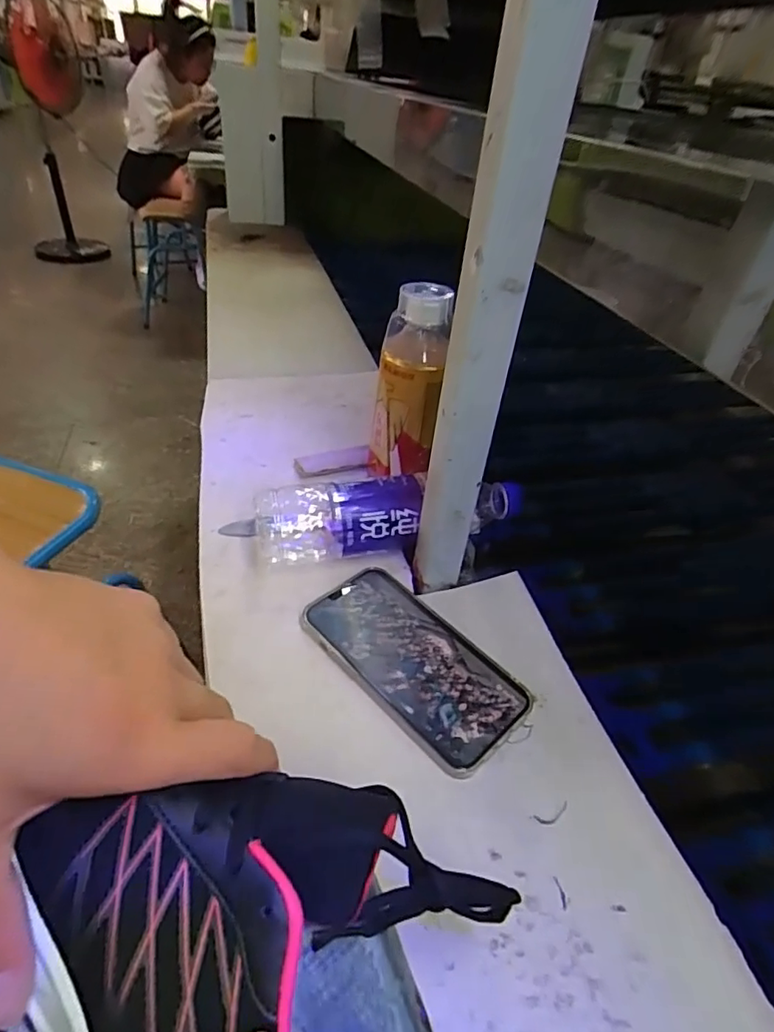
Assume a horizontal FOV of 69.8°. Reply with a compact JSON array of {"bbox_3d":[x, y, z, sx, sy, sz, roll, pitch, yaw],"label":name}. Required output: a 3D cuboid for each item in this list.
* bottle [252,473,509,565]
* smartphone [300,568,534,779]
[{"bbox_3d":[-0.003,0.001,0.462,0.219,0.059,0.060,0,42,-5],"label":"bottle"},{"bbox_3d":[0.019,0.099,0.391,0.085,0.008,0.161,-30,52,-33],"label":"smartphone"}]

